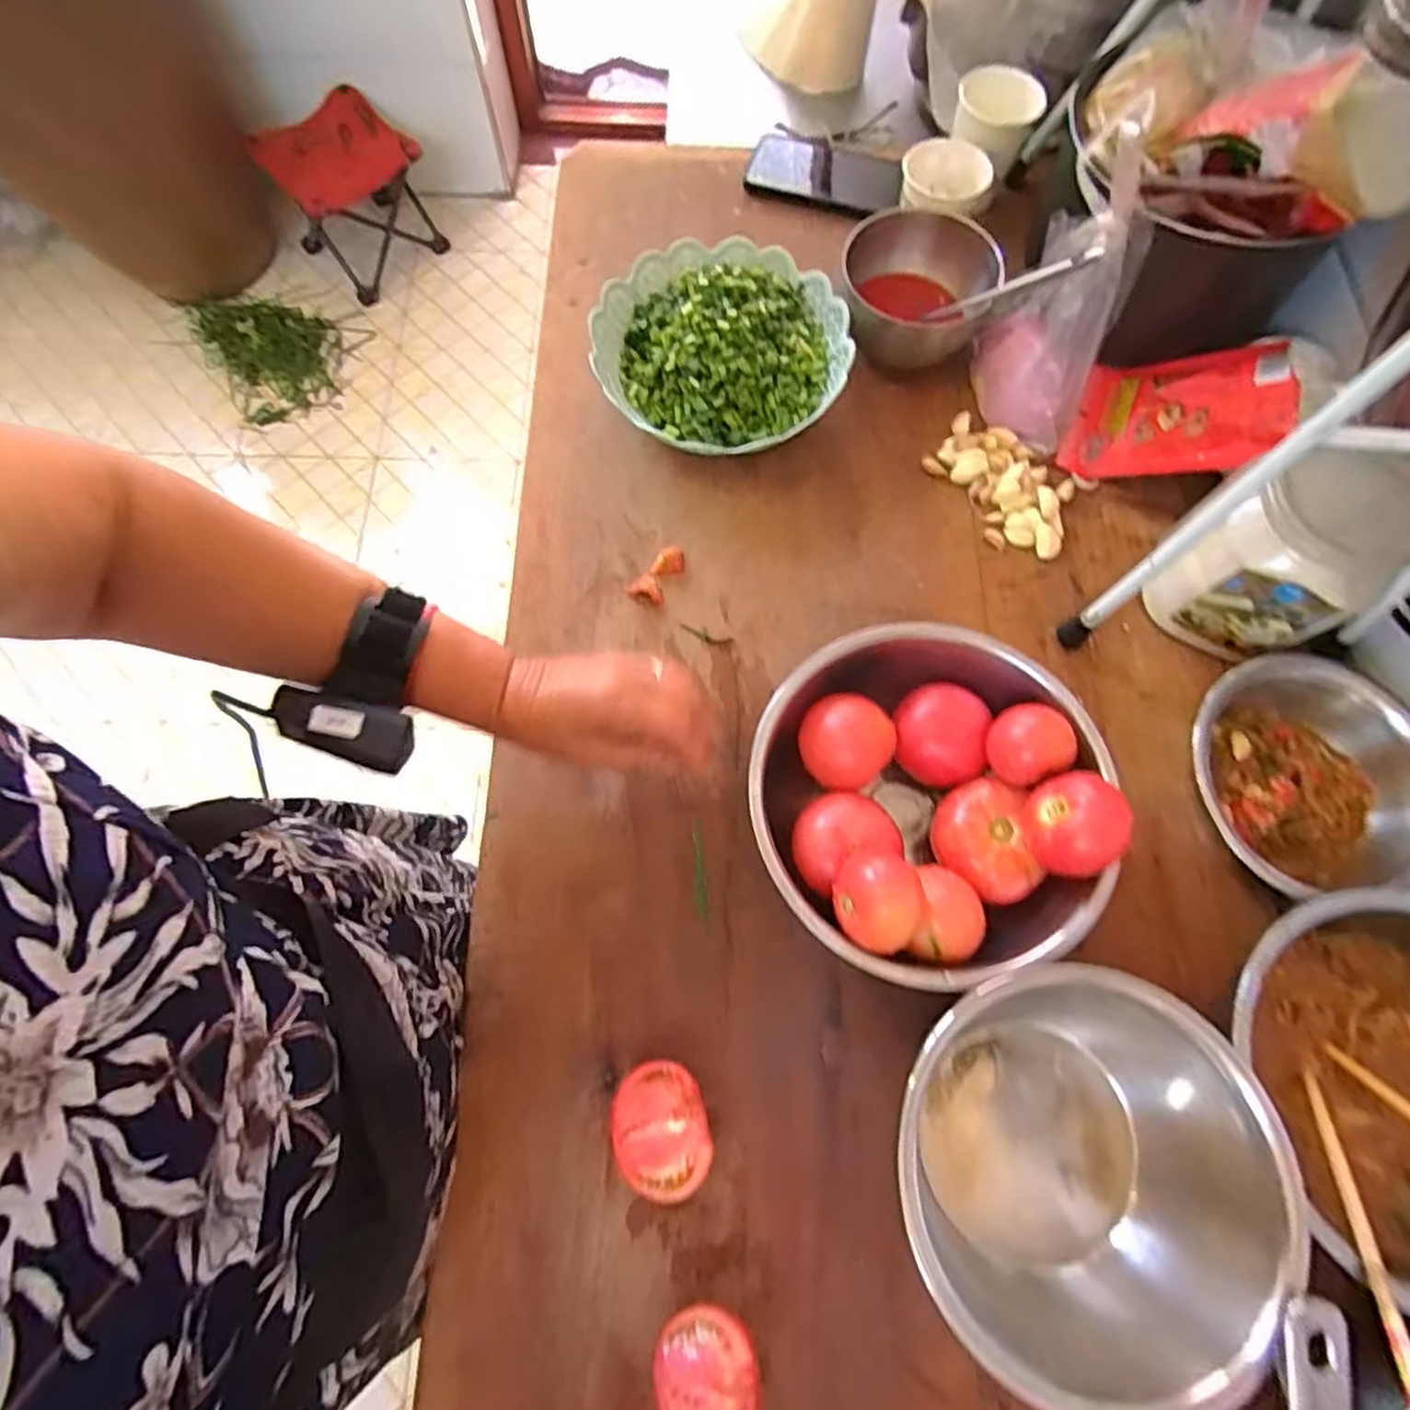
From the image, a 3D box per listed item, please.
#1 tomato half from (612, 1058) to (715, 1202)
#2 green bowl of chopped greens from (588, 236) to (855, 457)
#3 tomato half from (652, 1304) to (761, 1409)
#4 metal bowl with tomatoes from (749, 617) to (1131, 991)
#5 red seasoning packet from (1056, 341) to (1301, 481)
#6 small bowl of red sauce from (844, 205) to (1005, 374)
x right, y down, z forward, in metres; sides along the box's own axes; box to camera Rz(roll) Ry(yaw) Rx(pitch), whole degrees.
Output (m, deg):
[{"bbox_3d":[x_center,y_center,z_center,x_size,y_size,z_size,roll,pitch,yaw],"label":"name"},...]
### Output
[{"bbox_3d":[-0.026,0.249,0.430,0.054,0.036,0.068,-12,72,-5],"label":"tomato half"},{"bbox_3d":[0.013,-0.289,0.596,0.197,0.068,0.194,0,71,0],"label":"green bowl of chopped greens"},{"bbox_3d":[0.001,0.361,0.391,0.053,0.038,0.065,-14,72,-5],"label":"tomato half"},{"bbox_3d":[0.134,0.060,0.461,0.199,0.099,0.208,0,71,0],"label":"metal bowl with tomatoes"},{"bbox_3d":[0.369,-0.231,0.568,0.149,0.019,0.109,8,74,44],"label":"red seasoning packet"},{"bbox_3d":[0.175,-0.342,0.607,0.112,0.078,0.101,3,71,1],"label":"small bowl of red sauce"}]

